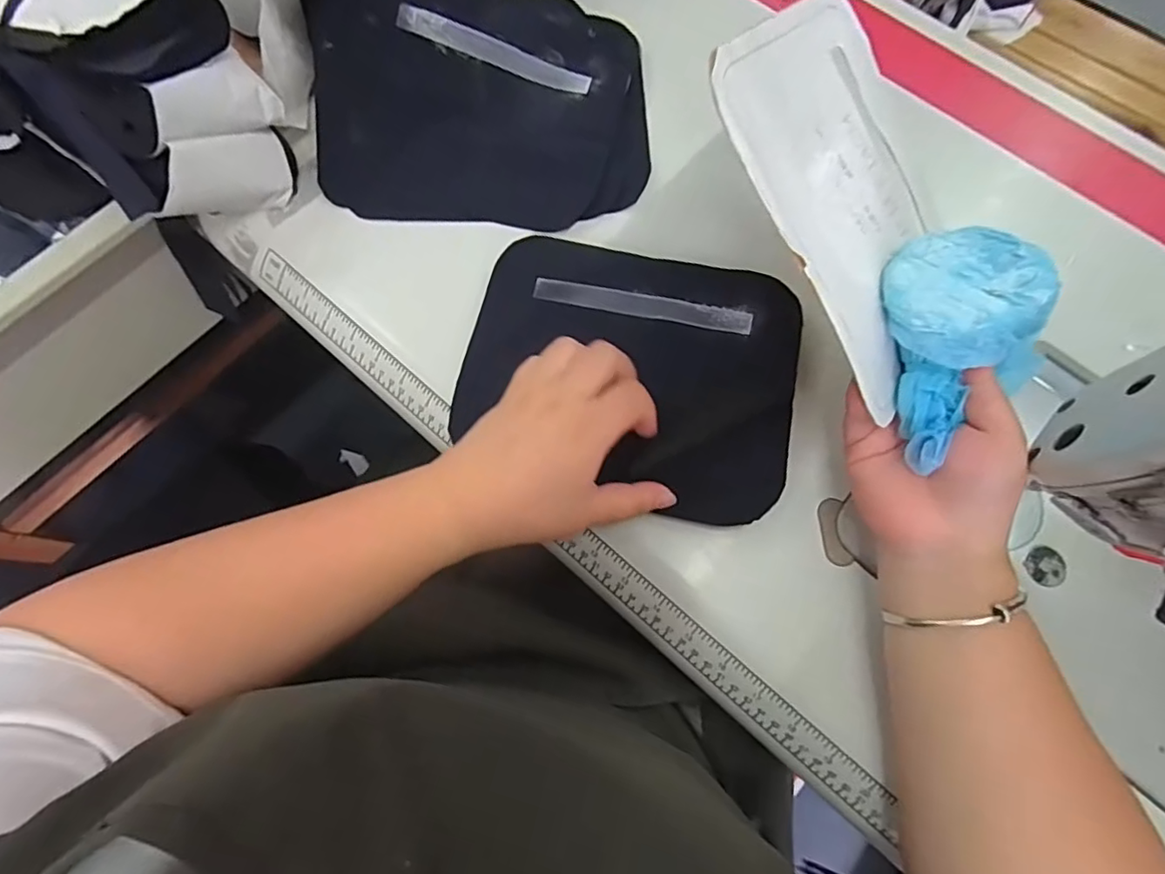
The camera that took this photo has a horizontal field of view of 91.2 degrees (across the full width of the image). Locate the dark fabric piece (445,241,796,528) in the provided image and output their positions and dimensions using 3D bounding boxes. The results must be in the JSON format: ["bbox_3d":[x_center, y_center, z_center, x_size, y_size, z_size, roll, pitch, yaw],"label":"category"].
[{"bbox_3d":[0.030,-0.047,0.377,0.215,0.017,0.172,12,76,6],"label":"dark fabric piece"}]

